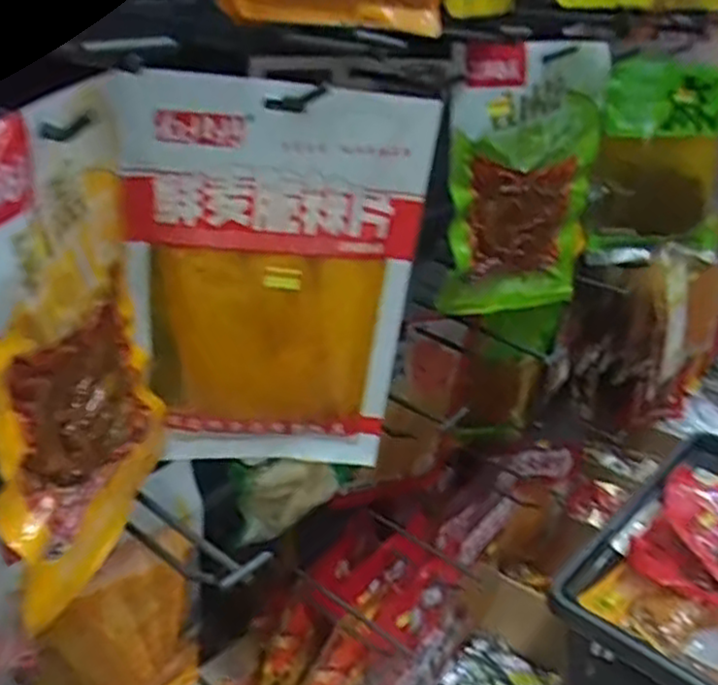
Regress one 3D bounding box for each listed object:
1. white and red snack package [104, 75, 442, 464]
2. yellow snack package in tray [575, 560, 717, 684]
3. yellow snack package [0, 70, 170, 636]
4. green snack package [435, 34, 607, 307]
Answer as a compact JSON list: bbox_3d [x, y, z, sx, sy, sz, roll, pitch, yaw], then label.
[{"bbox_3d":[-0.046,-0.034,0.465,0.173,0.246,0.017,-5,27,-10],"label":"white and red snack package"},{"bbox_3d":[0.364,0.311,0.785,0.238,0.040,0.077,24,35,39],"label":"yellow snack package in tray"},{"bbox_3d":[-0.141,0.001,0.377,0.019,0.235,0.170,3,27,4],"label":"yellow snack package"},{"bbox_3d":[0.155,-0.145,0.675,0.162,0.238,0.028,-15,30,-27],"label":"green snack package"}]

